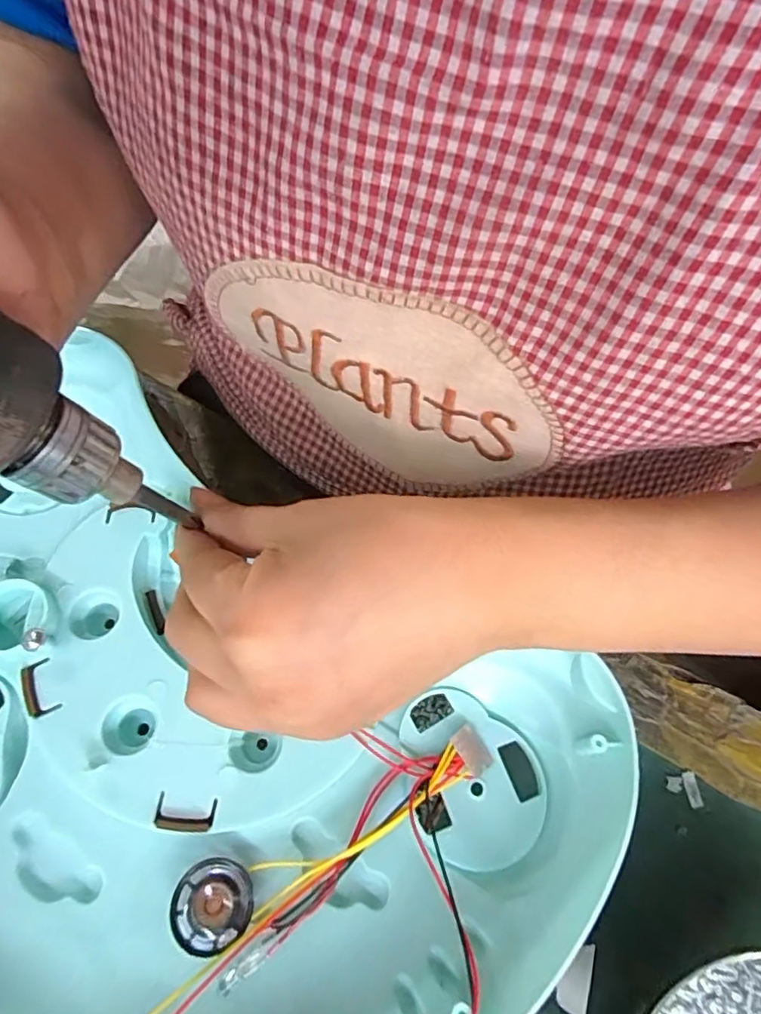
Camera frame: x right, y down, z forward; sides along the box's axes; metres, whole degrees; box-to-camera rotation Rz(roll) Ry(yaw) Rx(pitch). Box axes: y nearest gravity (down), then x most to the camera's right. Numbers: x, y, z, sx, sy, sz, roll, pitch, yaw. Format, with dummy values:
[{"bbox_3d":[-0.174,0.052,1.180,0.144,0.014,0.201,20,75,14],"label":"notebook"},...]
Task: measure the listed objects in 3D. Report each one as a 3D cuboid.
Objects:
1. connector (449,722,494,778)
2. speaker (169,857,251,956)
[{"bbox_3d":[0.036,0.096,0.223,0.011,0.006,0.018,-37,71,-16],"label":"connector"},{"bbox_3d":[-0.059,0.139,0.197,0.027,0.007,0.027,11,66,5],"label":"speaker"}]

